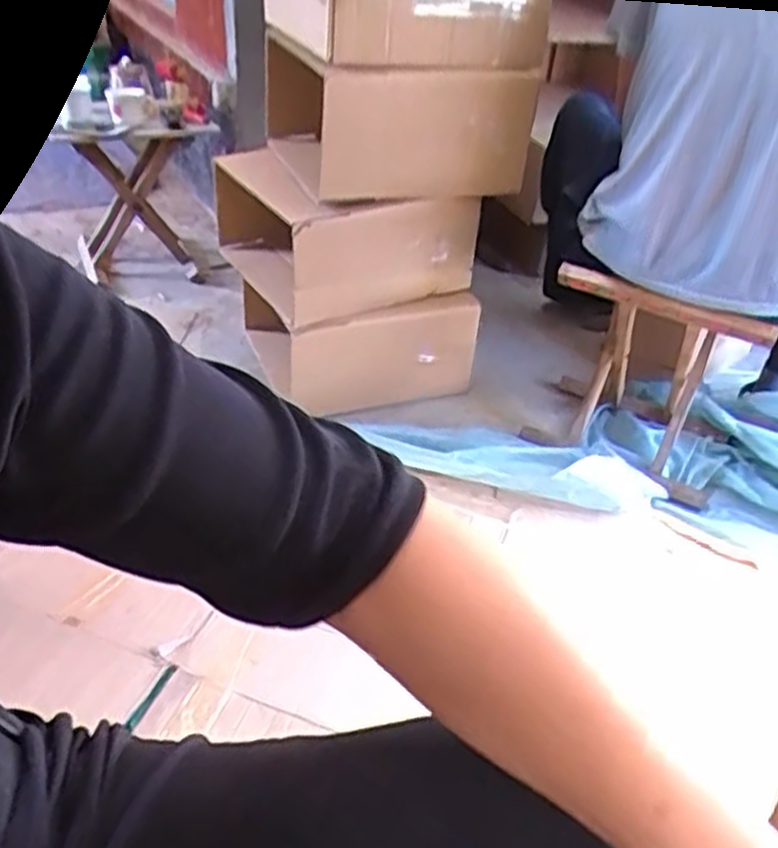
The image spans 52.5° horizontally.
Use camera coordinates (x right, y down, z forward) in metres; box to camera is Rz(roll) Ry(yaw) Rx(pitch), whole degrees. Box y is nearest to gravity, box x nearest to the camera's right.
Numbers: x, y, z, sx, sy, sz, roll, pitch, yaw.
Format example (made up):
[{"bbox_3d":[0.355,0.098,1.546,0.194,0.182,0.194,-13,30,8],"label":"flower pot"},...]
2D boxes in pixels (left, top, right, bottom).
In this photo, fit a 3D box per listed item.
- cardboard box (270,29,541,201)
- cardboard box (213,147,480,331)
[{"bbox_3d":[0.011,-0.505,1.295,0.341,0.184,0.298,-9,36,-21],"label":"cardboard box"},{"bbox_3d":[-0.074,-0.351,1.407,0.343,0.198,0.360,-16,39,-29],"label":"cardboard box"}]

